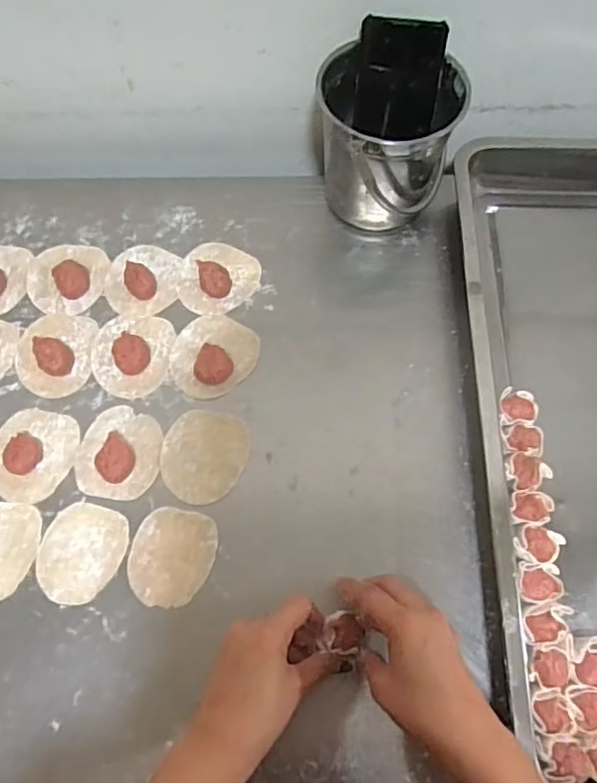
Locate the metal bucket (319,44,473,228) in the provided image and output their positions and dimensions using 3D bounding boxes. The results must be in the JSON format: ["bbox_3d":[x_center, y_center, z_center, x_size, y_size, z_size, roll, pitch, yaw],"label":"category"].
[{"bbox_3d":[0.083,-0.244,0.585,0.129,0.139,0.125,0,66,0],"label":"metal bucket"}]

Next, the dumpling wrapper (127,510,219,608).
[{"bbox_3d":[-0.105,0.137,0.488,0.067,0.004,0.077,9,67,4],"label":"dumpling wrapper"}]

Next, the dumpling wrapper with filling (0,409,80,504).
[{"bbox_3d":[-0.238,0.053,0.518,0.073,0.023,0.083,7,66,0],"label":"dumpling wrapper with filling"}]

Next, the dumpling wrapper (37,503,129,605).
[{"bbox_3d":[-0.182,0.134,0.490,0.068,0.004,0.078,18,67,5],"label":"dumpling wrapper"}]

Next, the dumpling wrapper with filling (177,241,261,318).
[{"bbox_3d":[-0.080,-0.118,0.589,0.077,0.023,0.083,0,66,0],"label":"dumpling wrapper with filling"}]

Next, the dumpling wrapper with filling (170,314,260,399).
[{"bbox_3d":[-0.083,-0.038,0.555,0.078,0.016,0.083,0,66,0],"label":"dumpling wrapper with filling"}]

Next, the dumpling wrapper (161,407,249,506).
[{"bbox_3d":[-0.085,0.057,0.523,0.073,0.004,0.083,16,68,7],"label":"dumpling wrapper"}]

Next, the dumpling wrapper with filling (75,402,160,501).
[{"bbox_3d":[-0.159,0.051,0.517,0.072,0.027,0.082,5,66,-1],"label":"dumpling wrapper with filling"}]

